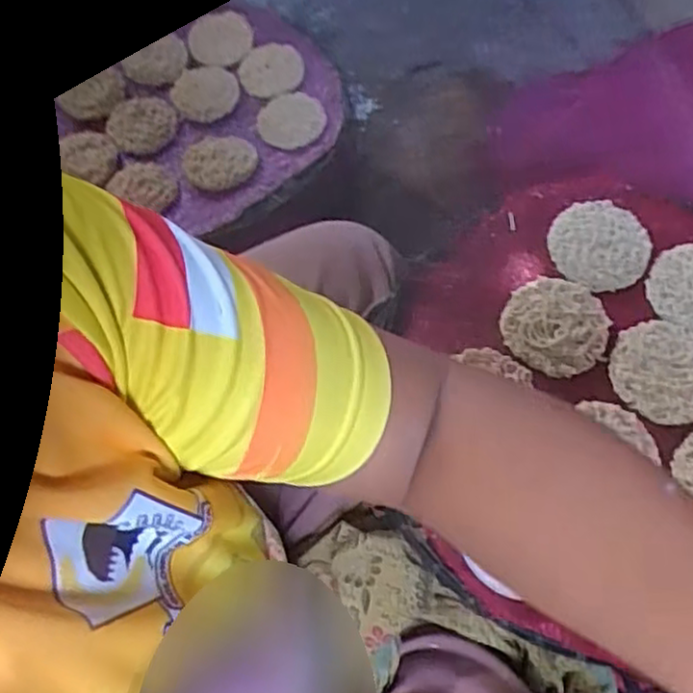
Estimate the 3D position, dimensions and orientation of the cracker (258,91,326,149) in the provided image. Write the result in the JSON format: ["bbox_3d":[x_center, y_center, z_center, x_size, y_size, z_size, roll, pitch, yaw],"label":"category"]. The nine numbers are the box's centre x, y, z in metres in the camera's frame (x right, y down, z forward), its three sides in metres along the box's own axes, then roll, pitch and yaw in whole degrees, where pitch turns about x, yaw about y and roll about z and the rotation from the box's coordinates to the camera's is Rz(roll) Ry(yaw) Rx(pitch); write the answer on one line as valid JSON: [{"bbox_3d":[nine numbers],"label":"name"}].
[{"bbox_3d":[-0.060,-0.245,0.807,0.073,0.012,0.063,-24,78,13],"label":"cracker"}]

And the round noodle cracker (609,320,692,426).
[{"bbox_3d":[0.233,0.018,0.535,0.074,0.007,0.077,0,63,0],"label":"round noodle cracker"}]

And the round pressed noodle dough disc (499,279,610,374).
[{"bbox_3d":[0.156,-0.017,0.549,0.076,0.009,0.075,0,63,0],"label":"round pressed noodle dough disc"}]

